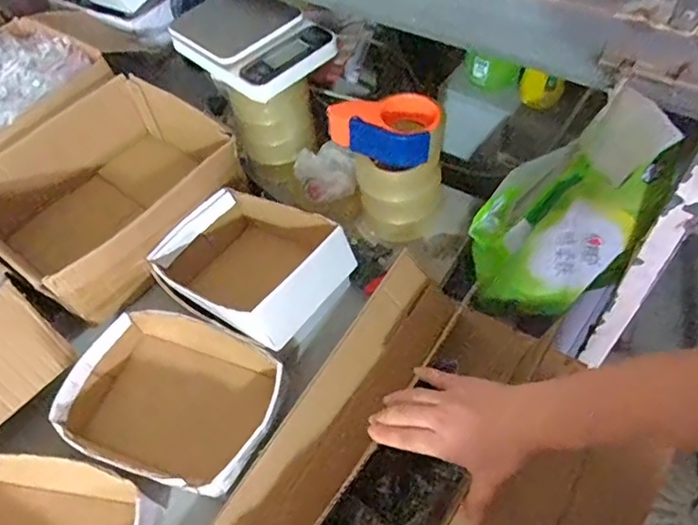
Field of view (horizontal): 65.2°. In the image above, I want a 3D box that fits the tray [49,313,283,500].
[{"bbox_3d":[-0.202,0.163,0.645,0.244,0.070,0.188,21,60,18],"label":"tray"}]

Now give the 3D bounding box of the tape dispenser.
[{"bbox_3d":[0.049,-0.177,0.719,0.141,0.054,0.089,19,59,17],"label":"tape dispenser"}]

